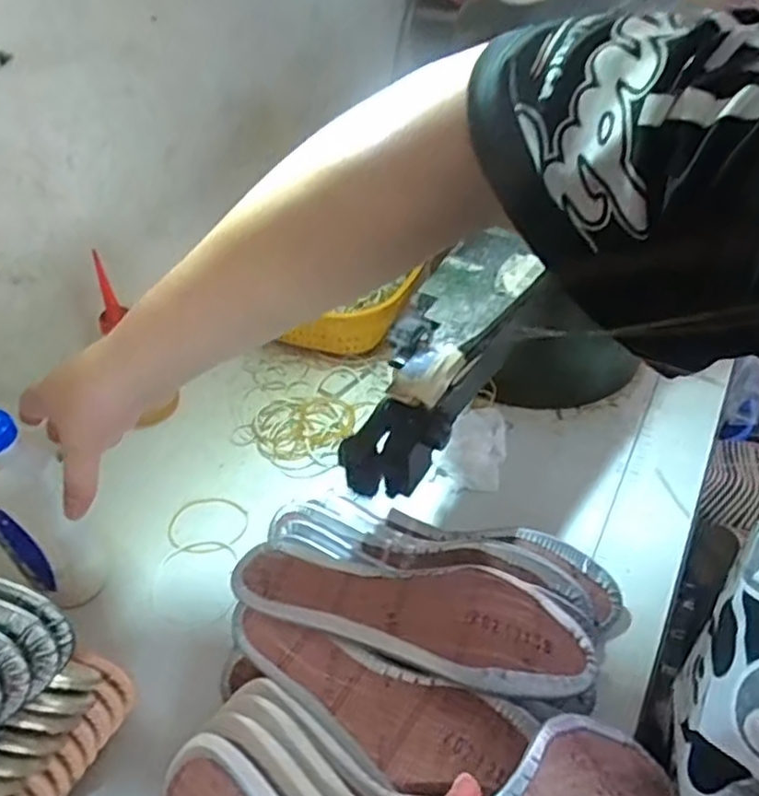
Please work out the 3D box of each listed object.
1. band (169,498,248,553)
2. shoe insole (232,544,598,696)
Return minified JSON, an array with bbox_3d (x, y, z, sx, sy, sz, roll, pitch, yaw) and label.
[{"bbox_3d":[-0.146,0.108,0.576,0.066,0.004,0.056,4,44,5],"label":"band"},{"bbox_3d":[0.017,0.140,0.433,0.233,0.032,0.073,7,45,9],"label":"shoe insole"}]

